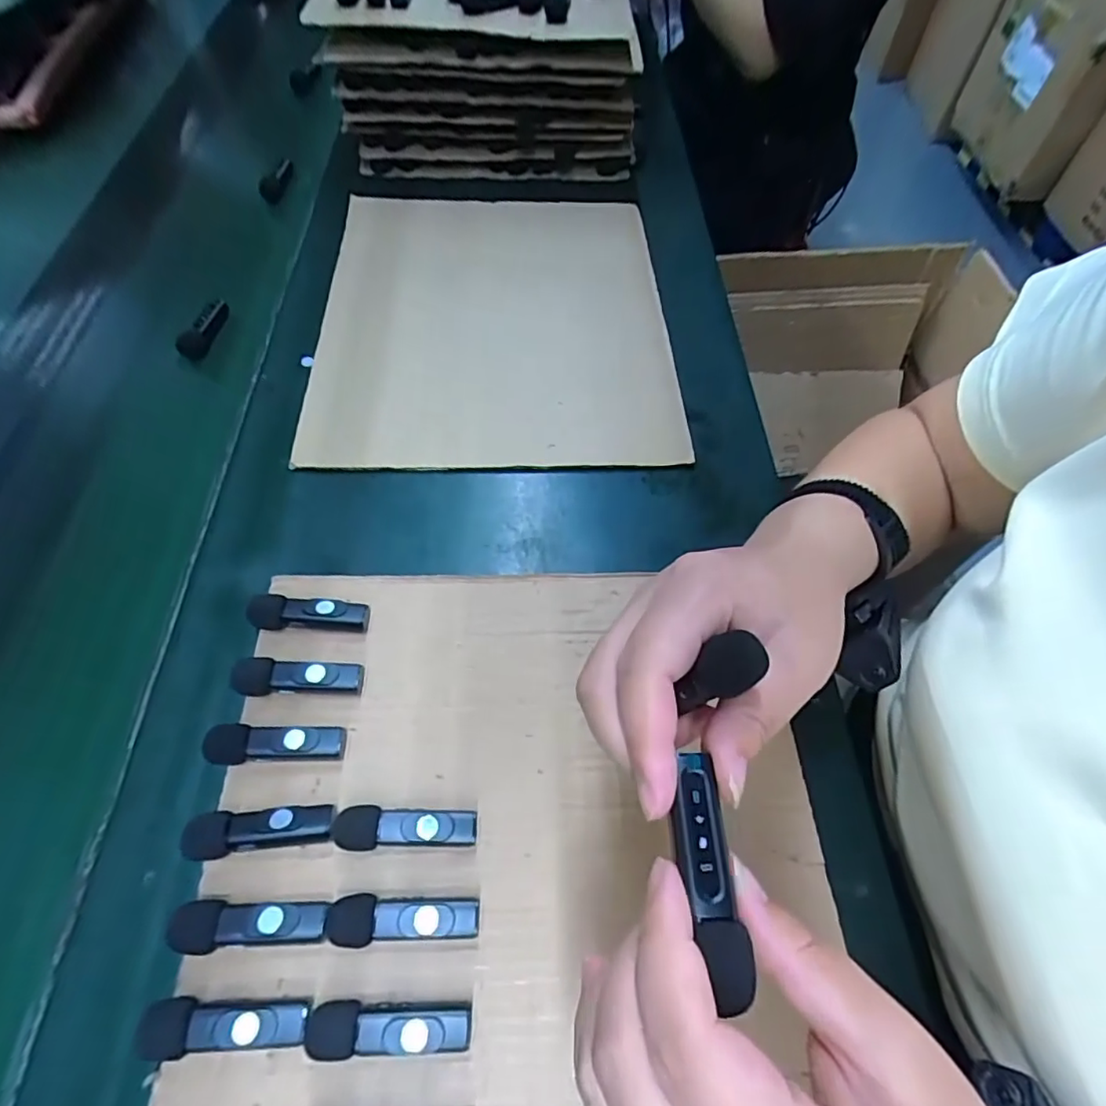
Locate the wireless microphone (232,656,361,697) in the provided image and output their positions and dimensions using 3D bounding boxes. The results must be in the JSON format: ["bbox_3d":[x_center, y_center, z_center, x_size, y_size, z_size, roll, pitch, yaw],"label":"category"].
[{"bbox_3d":[-0.135,0.067,0.310,0.064,0.021,0.018,-2,58,-1],"label":"wireless microphone"}]

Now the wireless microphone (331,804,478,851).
[{"bbox_3d":[-0.069,0.131,0.275,0.065,0.014,0.018,2,58,2],"label":"wireless microphone"}]

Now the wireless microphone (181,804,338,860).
[{"bbox_3d":[-0.136,0.130,0.272,0.065,0.018,0.019,-5,58,-2],"label":"wireless microphone"}]

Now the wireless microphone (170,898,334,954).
[{"bbox_3d":[-0.131,0.163,0.253,0.064,0.016,0.019,0,58,1],"label":"wireless microphone"}]

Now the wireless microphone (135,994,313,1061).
[{"bbox_3d":[-0.131,0.190,0.235,0.062,0.017,0.018,-3,58,-1],"label":"wireless microphone"}]

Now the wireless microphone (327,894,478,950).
[{"bbox_3d":[-0.066,0.163,0.258,0.065,0.018,0.019,1,58,2],"label":"wireless microphone"}]

